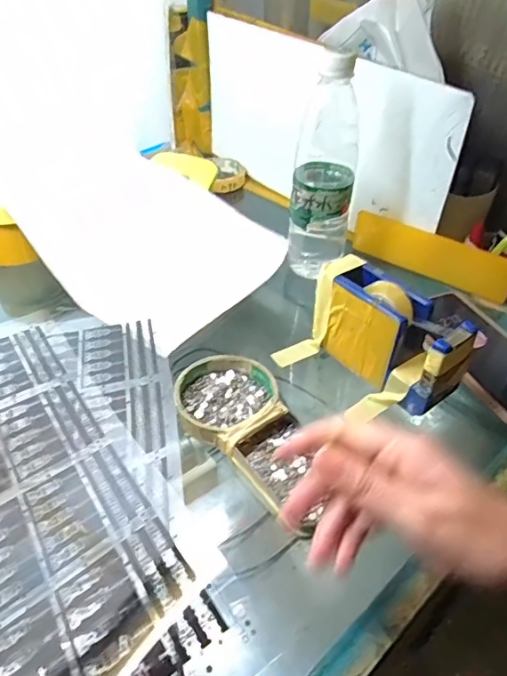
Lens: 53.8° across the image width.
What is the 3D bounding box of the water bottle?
[{"bbox_3d":[0.074,-0.174,0.519,0.063,0.208,0.072,8,40,9],"label":"water bottle"}]

